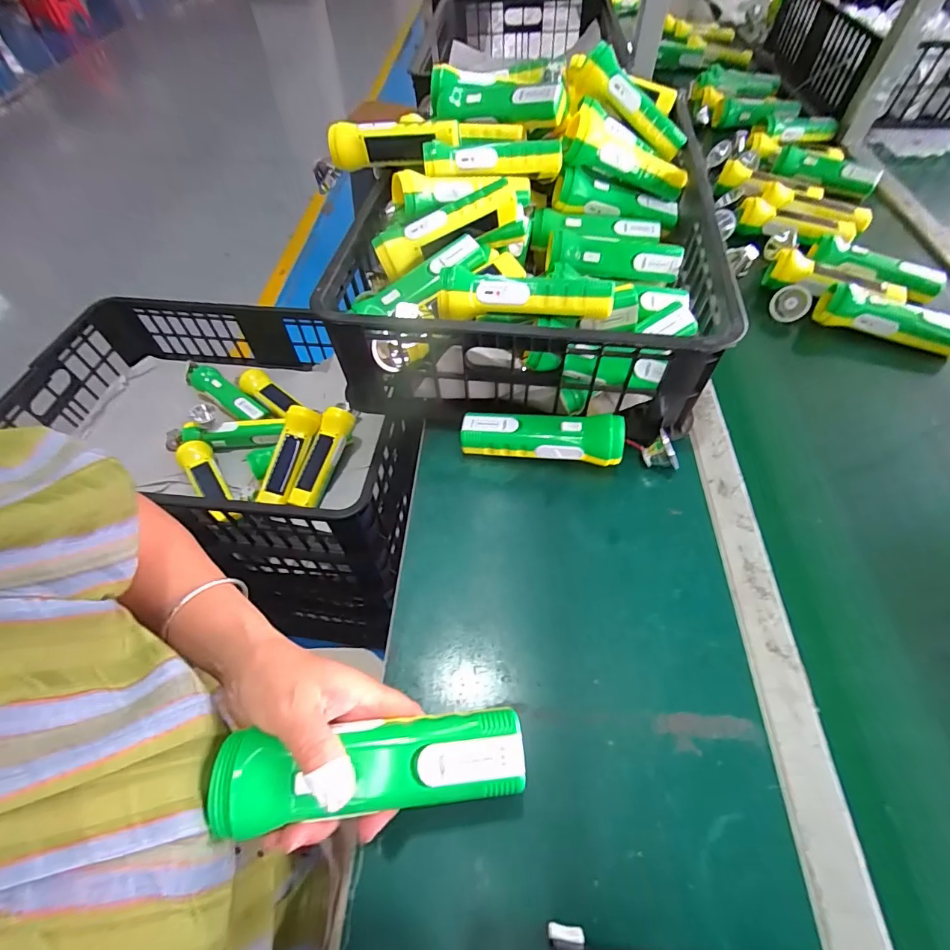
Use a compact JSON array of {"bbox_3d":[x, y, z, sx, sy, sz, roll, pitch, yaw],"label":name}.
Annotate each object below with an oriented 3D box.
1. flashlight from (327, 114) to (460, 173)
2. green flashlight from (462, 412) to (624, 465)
[{"bbox_3d":[-0.103,-0.412,0.567,0.165,0.050,0.041,8,58,6],"label":"flashlight"},{"bbox_3d":[0.069,-0.039,0.468,0.165,0.048,0.041,8,57,7],"label":"green flashlight"}]

